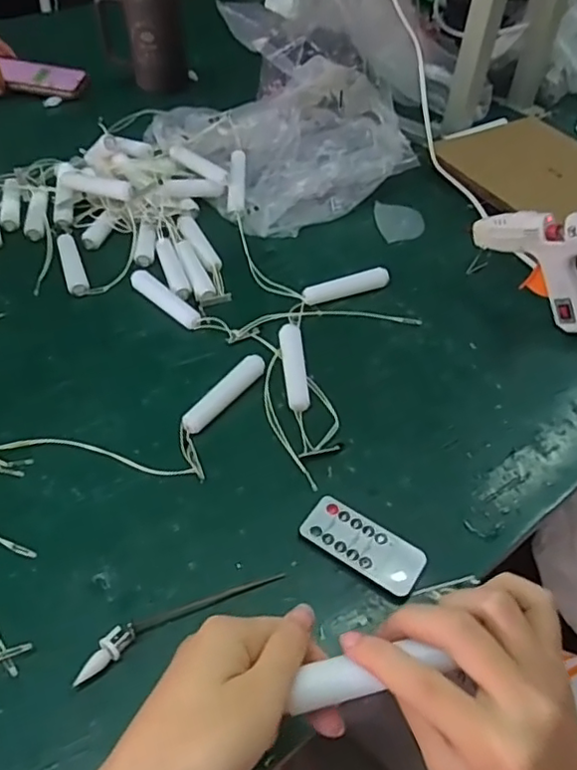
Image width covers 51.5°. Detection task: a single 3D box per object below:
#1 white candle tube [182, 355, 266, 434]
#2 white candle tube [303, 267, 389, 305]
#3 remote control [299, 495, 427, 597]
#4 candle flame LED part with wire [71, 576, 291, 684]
[{"bbox_3d":[-0.052,0.007,0.493,0.019,0.017,0.089,32,55,23],"label":"white candle tube"},{"bbox_3d":[0.057,-0.098,0.590,0.088,0.015,0.020,-15,52,-15],"label":"white candle tube"},{"bbox_3d":[0.052,0.109,0.412,0.083,0.006,0.039,29,54,21],"label":"remote control"},{"bbox_3d":[-0.067,0.142,0.375,0.135,0.012,0.019,-23,54,-21],"label":"candle flame LED part with wire"}]

